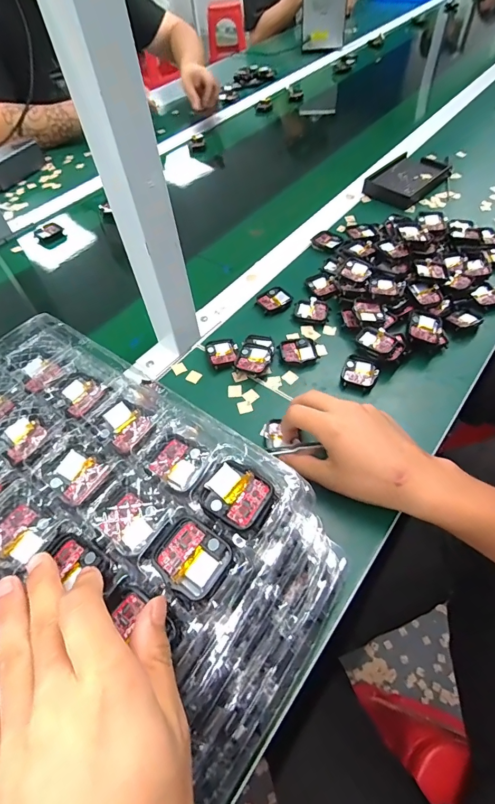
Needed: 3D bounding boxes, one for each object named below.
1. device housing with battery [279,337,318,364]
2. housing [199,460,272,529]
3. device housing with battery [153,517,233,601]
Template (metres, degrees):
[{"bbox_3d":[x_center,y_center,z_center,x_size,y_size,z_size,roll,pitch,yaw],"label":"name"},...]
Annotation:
[{"bbox_3d":[0.063,-0.060,0.477,0.043,0.010,0.037,-16,55,-7],"label":"device housing with battery"},{"bbox_3d":[-0.008,0.060,0.253,0.041,0.008,0.035,28,61,22],"label":"housing"},{"bbox_3d":[-0.034,0.093,0.235,0.042,0.007,0.037,33,63,24],"label":"device housing with battery"}]

